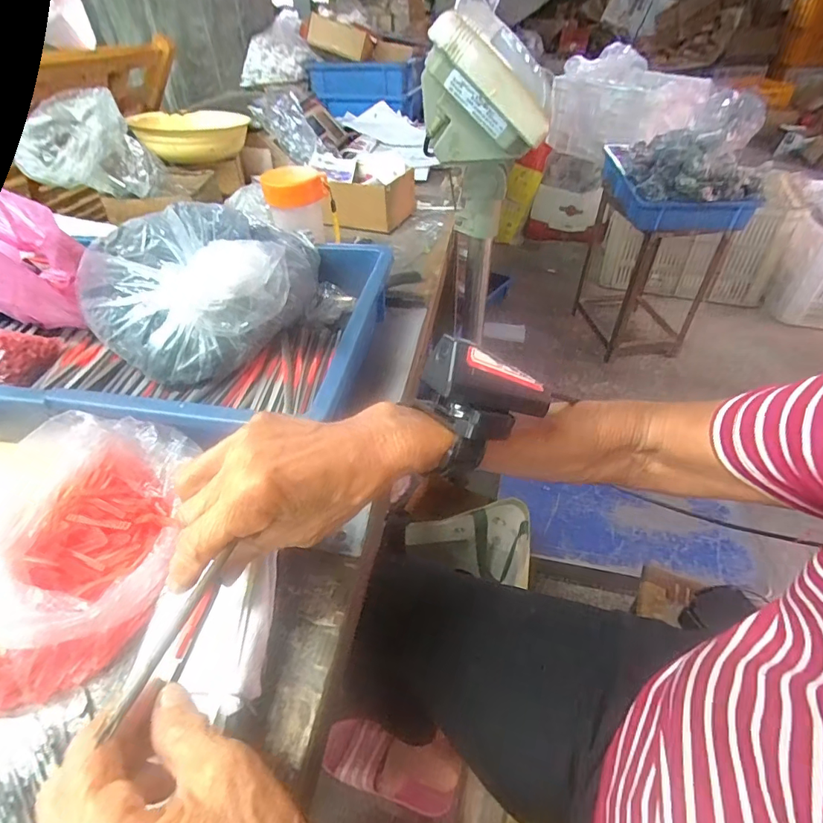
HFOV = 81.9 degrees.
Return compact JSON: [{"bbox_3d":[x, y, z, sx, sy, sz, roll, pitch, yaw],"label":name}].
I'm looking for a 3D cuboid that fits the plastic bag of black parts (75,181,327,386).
[{"bbox_3d":[-0.183,-0.119,0.421,0.186,0.087,0.183,-9,43,-8],"label":"plastic bag of black parts"}]

